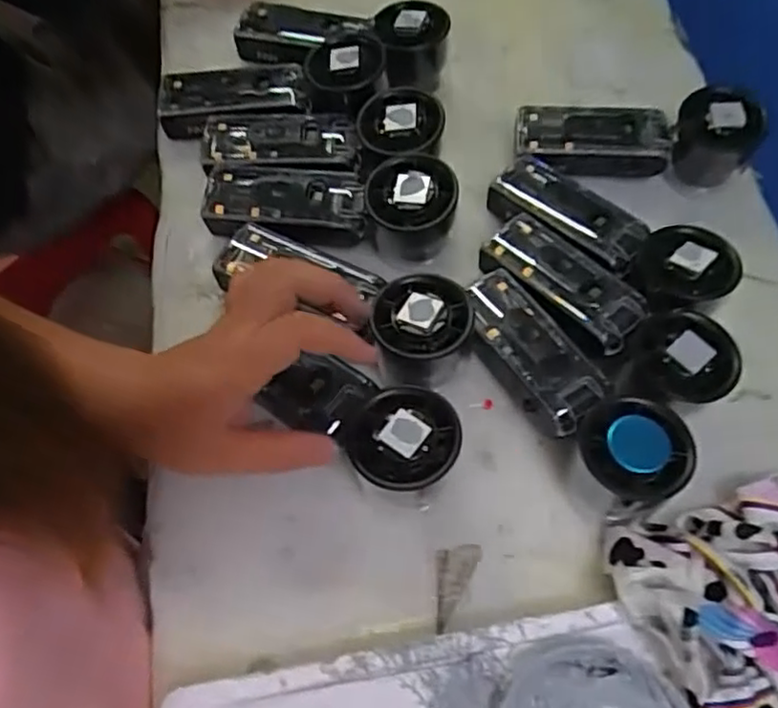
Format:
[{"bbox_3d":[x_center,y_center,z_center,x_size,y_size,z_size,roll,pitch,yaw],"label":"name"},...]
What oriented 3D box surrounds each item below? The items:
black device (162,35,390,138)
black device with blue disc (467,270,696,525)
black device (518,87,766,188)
[{"bbox_3d":[-0.088,-0.197,0.502,0.165,0.031,0.069,-5,58,12],"label":"black device"},{"bbox_3d":[0.099,0.020,0.408,0.059,0.054,0.169,-32,65,-20],"label":"black device with blue disc"},{"bbox_3d":[0.173,-0.159,0.493,0.166,0.052,0.056,1,58,-2],"label":"black device"}]

